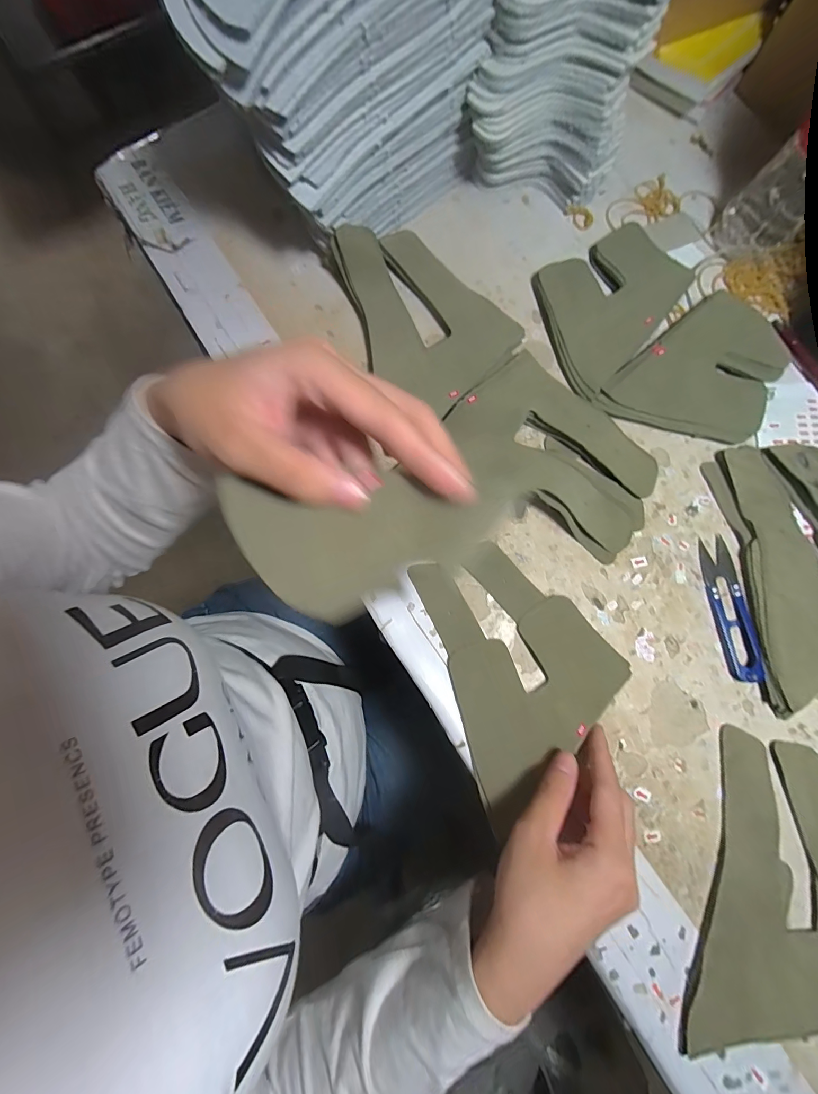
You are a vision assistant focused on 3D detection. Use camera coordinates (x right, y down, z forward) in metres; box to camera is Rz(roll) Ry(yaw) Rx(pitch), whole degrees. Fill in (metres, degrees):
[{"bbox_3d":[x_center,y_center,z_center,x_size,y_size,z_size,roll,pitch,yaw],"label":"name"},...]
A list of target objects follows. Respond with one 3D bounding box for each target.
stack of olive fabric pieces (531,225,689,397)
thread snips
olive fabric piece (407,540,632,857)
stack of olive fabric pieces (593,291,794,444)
[{"bbox_3d":[0.159,-0.205,0.351,0.101,0.013,0.146,43,82,8],"label":"stack of olive fabric pieces"},{"bbox_3d":[0.235,0.045,0.306,0.024,0.010,0.101,-6,79,-1],"label":"thread snips"},{"bbox_3d":[0.086,0.083,0.300,0.119,0.009,0.175,-18,78,-4],"label":"olive fabric piece"},{"bbox_3d":[0.233,-0.130,0.332,0.142,0.016,0.101,-41,81,-7],"label":"stack of olive fabric pieces"}]

